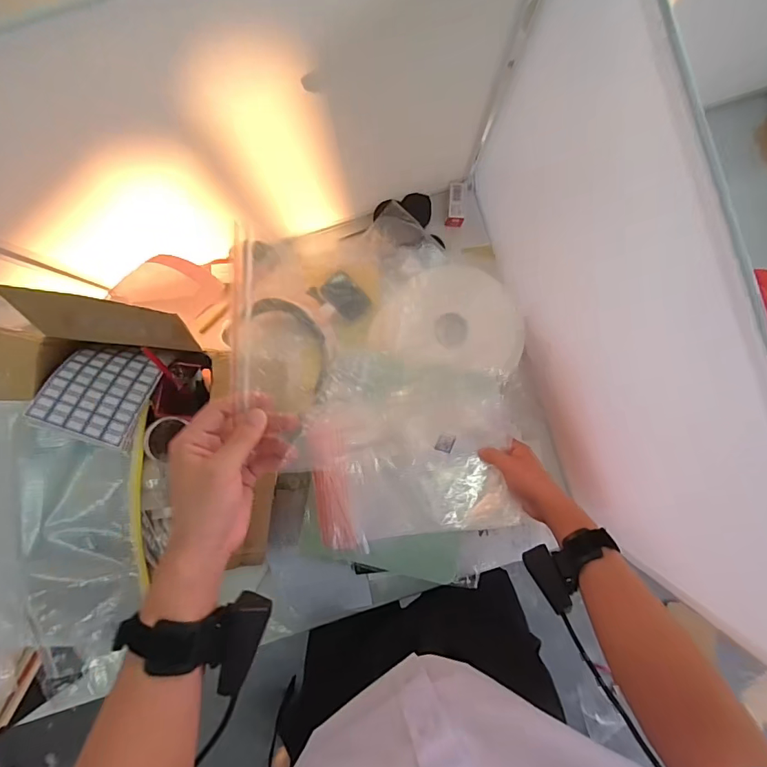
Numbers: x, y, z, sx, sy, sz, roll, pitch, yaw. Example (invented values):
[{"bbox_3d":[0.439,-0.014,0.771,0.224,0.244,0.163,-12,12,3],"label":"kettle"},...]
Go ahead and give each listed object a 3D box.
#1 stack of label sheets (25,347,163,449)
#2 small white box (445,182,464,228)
[{"bbox_3d":[-0.363,0.007,0.575,0.119,0.016,0.127,18,61,-2],"label":"stack of label sheets"},{"bbox_3d":[0.113,-0.278,0.692,0.025,0.025,0.063,5,90,1],"label":"small white box"}]

